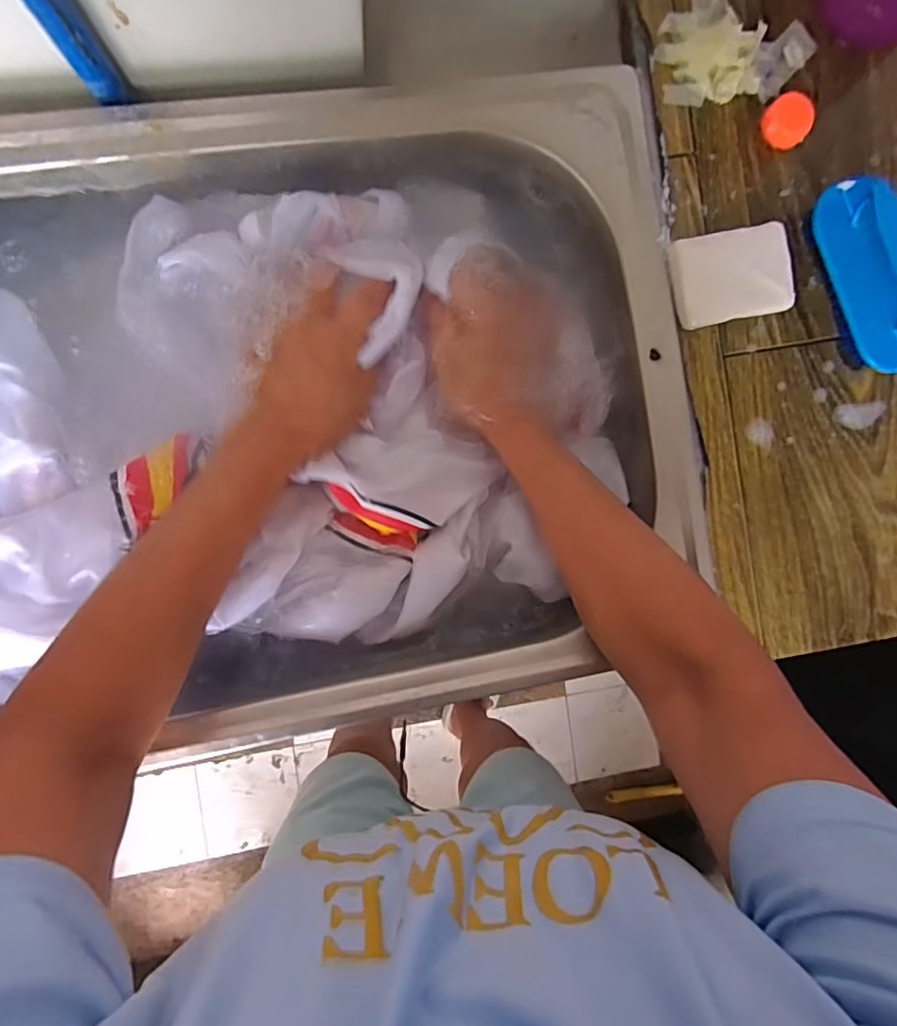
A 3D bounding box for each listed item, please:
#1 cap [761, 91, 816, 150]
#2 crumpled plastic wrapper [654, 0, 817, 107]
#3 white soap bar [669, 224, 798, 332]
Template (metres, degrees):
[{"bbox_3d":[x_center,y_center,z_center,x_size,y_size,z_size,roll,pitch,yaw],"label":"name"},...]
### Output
[{"bbox_3d":[0.234,-0.270,0.382,0.030,0.016,0.032,0,91,-7],"label":"cap"},{"bbox_3d":[0.198,-0.324,0.374,0.112,0.018,0.079,-9,92,-7],"label":"crumpled plastic wrapper"},{"bbox_3d":[0.192,-0.161,0.379,0.079,0.016,0.058,-13,93,-7],"label":"white soap bar"}]

